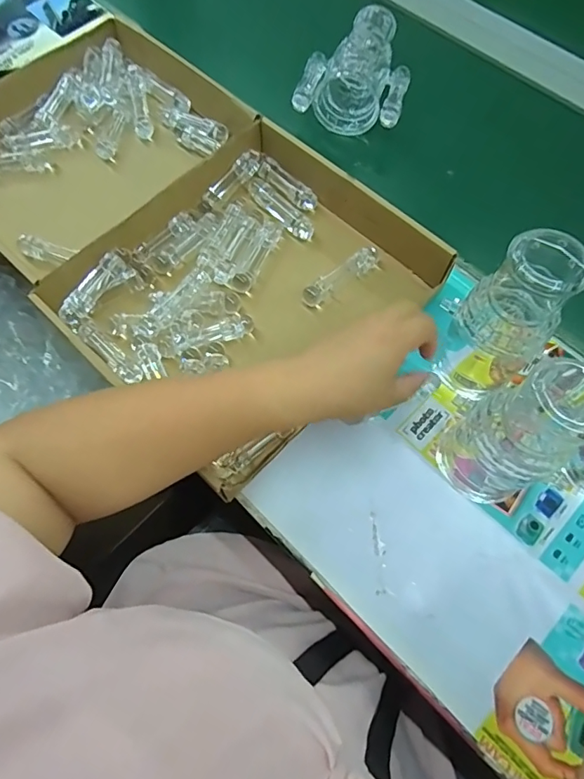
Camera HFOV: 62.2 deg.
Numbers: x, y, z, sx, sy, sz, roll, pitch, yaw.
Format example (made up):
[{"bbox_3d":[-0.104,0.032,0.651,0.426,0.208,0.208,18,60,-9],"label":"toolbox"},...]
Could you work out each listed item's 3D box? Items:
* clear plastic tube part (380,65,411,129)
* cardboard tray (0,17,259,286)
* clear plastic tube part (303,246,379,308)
[{"bbox_3d":[0.125,-0.355,0.585,0.024,0.018,0.104,15,70,6],"label":"clear plastic tube part"},{"bbox_3d":[-0.232,-0.280,0.577,0.278,0.067,0.316,41,74,16],"label":"cardboard tray"},{"bbox_3d":[0.051,-0.117,0.507,0.091,0.024,0.020,-34,72,-12],"label":"clear plastic tube part"}]

